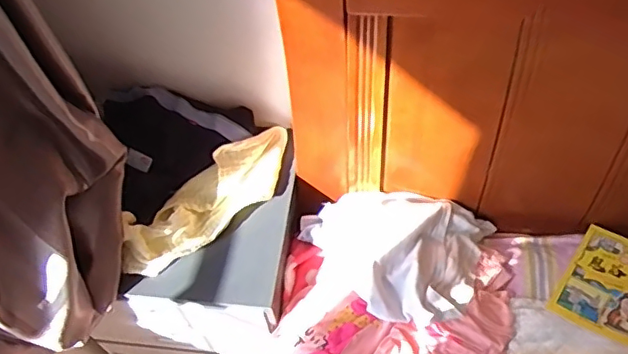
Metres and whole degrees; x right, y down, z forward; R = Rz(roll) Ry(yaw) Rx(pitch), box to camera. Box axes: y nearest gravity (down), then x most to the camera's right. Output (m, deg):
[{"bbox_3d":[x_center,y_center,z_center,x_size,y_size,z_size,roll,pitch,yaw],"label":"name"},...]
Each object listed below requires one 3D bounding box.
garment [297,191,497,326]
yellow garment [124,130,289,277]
[{"bbox_3d":[0.150,0.141,0.989,0.348,0.075,0.224,1,55,6],"label":"garment"},{"bbox_3d":[-0.183,0.039,1.017,0.374,0.067,0.110,-37,59,-20],"label":"yellow garment"}]

